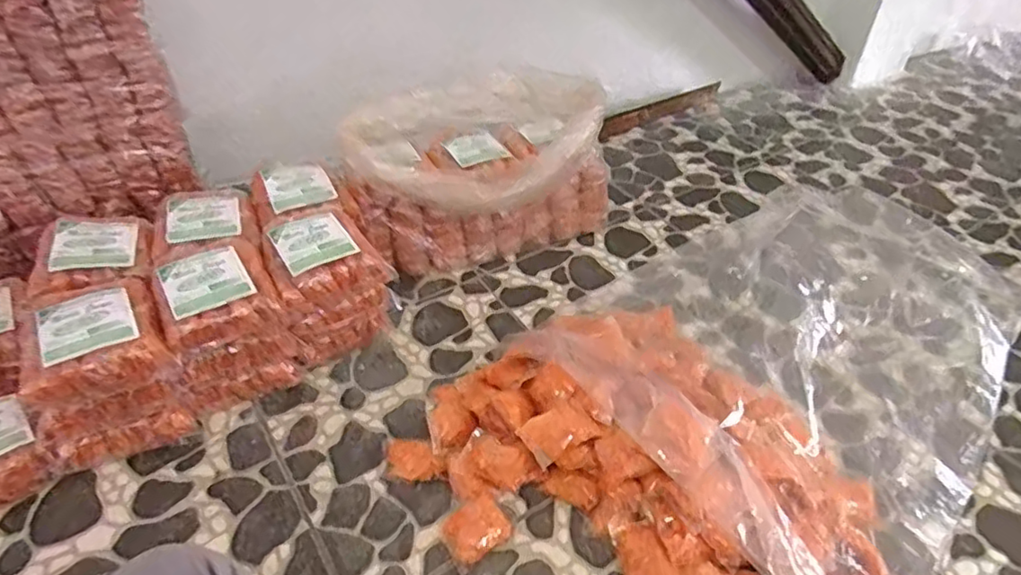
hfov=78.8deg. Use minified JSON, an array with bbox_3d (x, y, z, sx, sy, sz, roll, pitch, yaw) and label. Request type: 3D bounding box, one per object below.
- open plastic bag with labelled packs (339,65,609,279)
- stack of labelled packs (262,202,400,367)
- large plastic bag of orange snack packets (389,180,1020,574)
[{"bbox_3d":[-0.043,-0.185,1.057,0.425,0.274,0.219,-5,42,-7],"label":"open plastic bag with labelled packs"},{"bbox_3d":[-0.263,-0.002,0.916,0.146,0.200,0.171,-19,45,-21],"label":"stack of labelled packs"},{"bbox_3d":[0.358,0.110,0.896,0.967,0.122,0.560,-31,51,-31],"label":"large plastic bag of orange snack packets"}]

